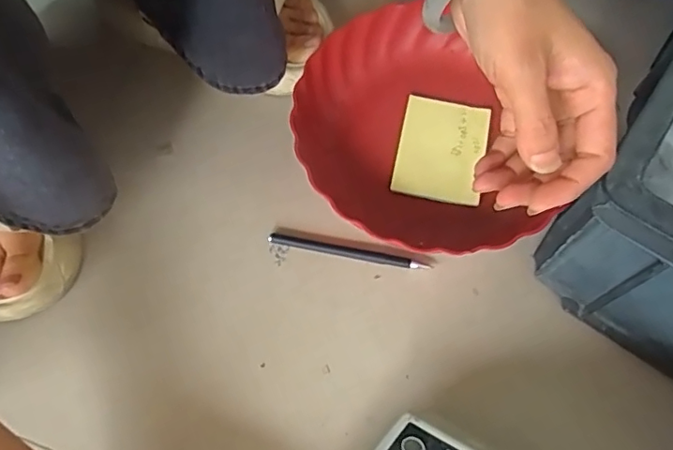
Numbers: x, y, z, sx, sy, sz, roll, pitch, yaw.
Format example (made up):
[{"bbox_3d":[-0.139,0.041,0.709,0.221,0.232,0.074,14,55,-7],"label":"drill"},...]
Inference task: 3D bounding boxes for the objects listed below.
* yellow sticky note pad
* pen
[{"bbox_3d":[0.094,-0.068,0.490,0.075,0.006,0.102,13,68,6],"label":"yellow sticky note pad"},{"bbox_3d":[0.009,0.023,0.459,0.133,0.008,0.010,12,68,5],"label":"pen"}]

